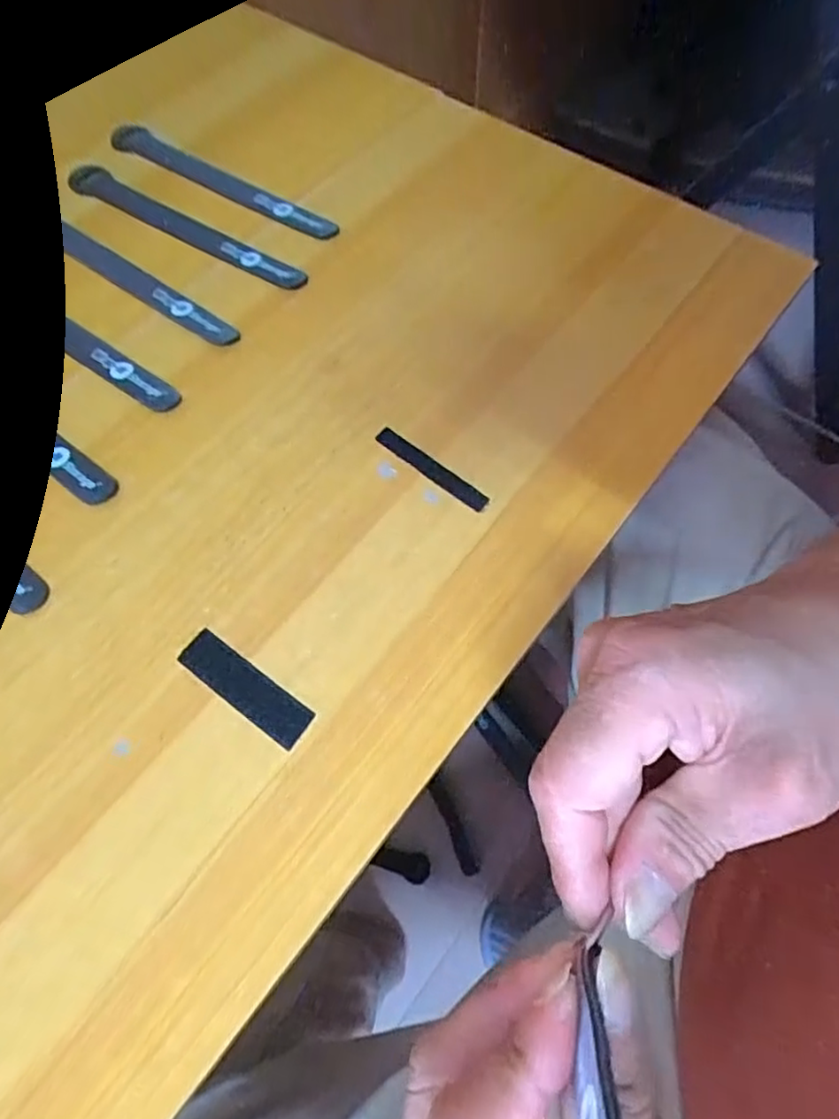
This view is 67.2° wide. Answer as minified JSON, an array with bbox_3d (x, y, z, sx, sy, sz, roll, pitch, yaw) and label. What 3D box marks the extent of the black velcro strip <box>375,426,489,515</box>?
[{"bbox_3d":[0.006,-0.049,0.333,0.070,0.004,0.012,37,71,16],"label":"black velcro strip"}]

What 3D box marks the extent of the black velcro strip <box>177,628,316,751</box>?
[{"bbox_3d":[-0.079,0.058,0.288,0.069,0.005,0.019,34,70,15],"label":"black velcro strip"}]

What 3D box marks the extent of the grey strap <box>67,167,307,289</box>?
[{"bbox_3d":[-0.152,-0.218,0.407,0.196,0.011,0.023,30,69,12],"label":"grey strap"}]

